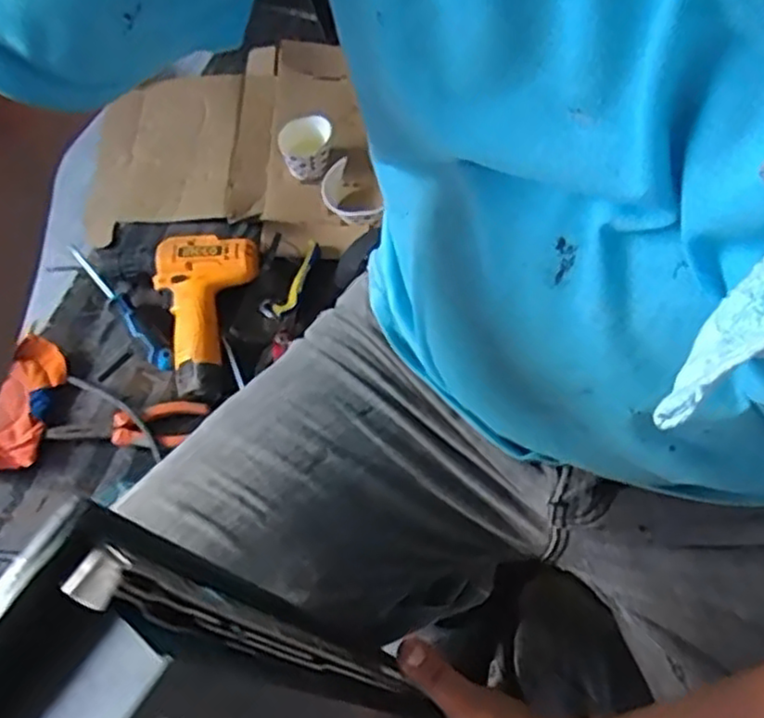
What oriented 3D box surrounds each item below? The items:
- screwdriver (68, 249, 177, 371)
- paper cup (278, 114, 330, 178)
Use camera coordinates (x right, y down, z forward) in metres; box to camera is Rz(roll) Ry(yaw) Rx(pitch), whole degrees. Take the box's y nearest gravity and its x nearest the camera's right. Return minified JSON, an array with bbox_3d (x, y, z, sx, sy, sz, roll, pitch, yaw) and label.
[{"bbox_3d":[-0.309,-0.063,0.832,0.024,0.024,0.201,-39,73,-13],"label":"screwdriver"},{"bbox_3d":[-0.098,-0.271,0.903,0.066,0.052,0.066,0,69,0],"label":"paper cup"}]

